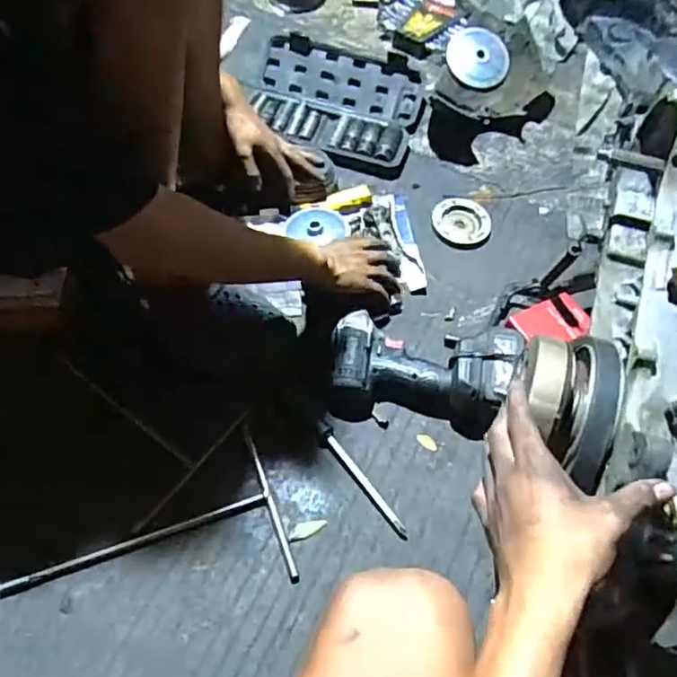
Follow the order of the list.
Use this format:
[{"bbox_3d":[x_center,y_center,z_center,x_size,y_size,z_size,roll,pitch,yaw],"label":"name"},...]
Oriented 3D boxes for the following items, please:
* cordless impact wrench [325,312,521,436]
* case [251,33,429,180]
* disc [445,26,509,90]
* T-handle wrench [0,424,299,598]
[{"bbox_3d":[0.101,0.041,0.791,0.225,0.080,0.130,7,60,1],"label":"cordless impact wrench"},{"bbox_3d":[-0.009,-0.399,1.038,0.296,0.059,0.209,21,62,8],"label":"case"},{"bbox_3d":[0.243,-0.495,1.069,0.106,0.014,0.120,3,76,2],"label":"disc"},{"bbox_3d":[-0.218,0.233,0.695,0.301,0.016,0.184,-17,62,-13],"label":"T-handle wrench"}]

